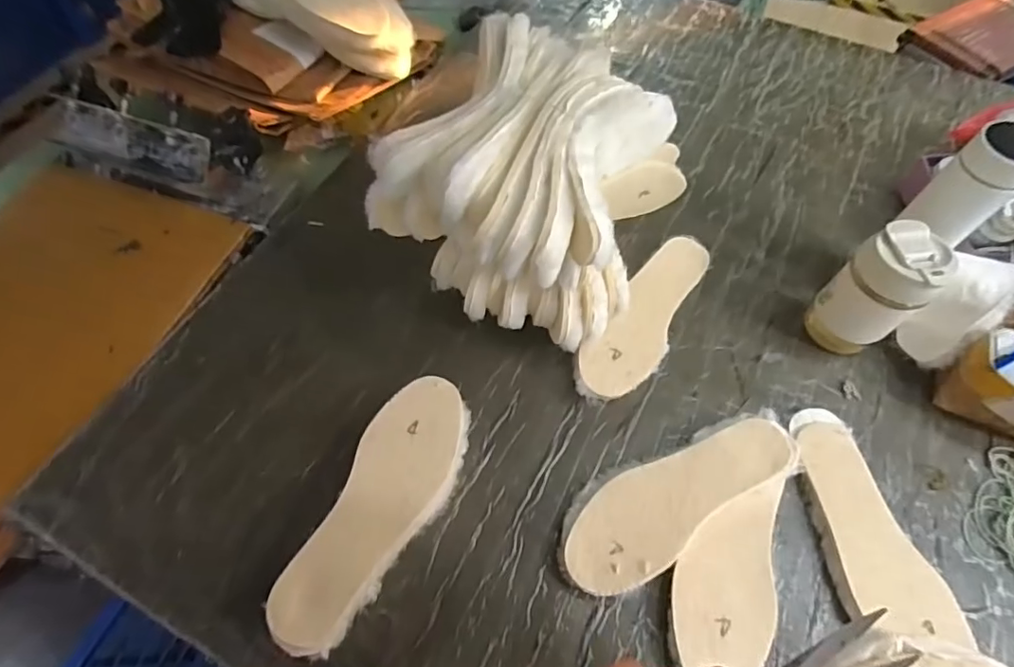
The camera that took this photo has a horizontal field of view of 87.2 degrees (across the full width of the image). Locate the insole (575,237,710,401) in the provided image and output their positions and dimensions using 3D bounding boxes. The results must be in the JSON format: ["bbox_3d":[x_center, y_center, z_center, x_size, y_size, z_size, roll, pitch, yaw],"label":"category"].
[{"bbox_3d":[0.173,-0.020,0.652,0.078,0.024,0.265,31,65,17],"label":"insole"}]

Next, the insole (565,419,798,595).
[{"bbox_3d":[0.169,0.159,0.532,0.253,0.005,0.089,-32,58,-13],"label":"insole"}]

